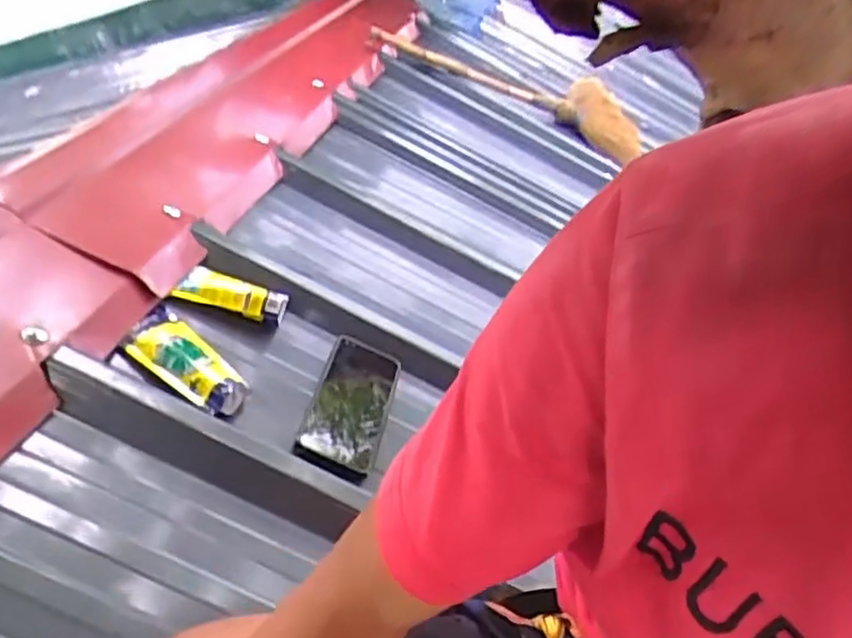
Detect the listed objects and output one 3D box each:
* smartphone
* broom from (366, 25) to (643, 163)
[{"bbox_3d":[-0.080,0.090,0.751,0.080,0.013,0.190,22,38,-6],"label":"smartphone"},{"bbox_3d":[0.211,-0.572,1.702,0.710,0.102,0.294,14,32,-15],"label":"broom"}]

